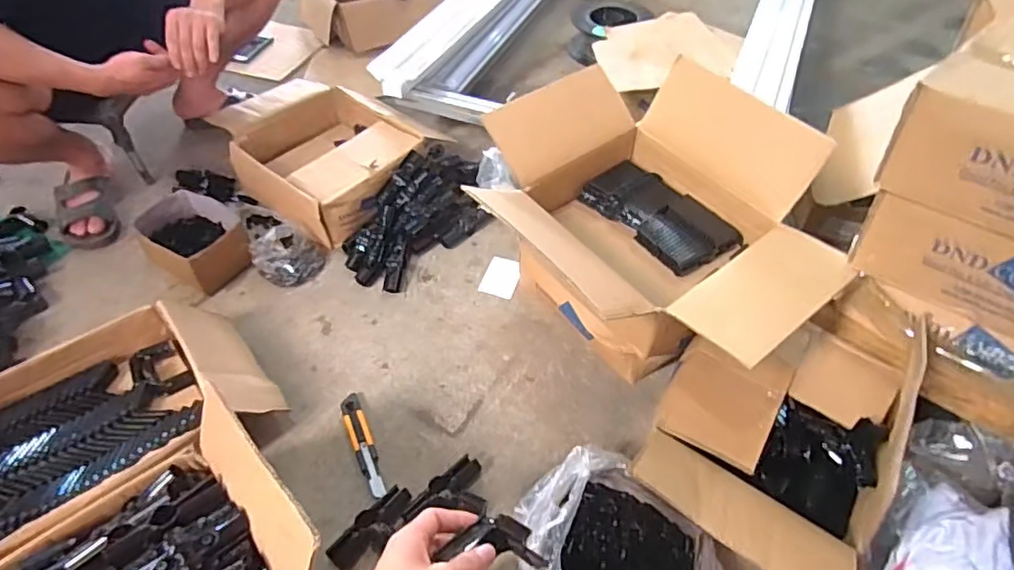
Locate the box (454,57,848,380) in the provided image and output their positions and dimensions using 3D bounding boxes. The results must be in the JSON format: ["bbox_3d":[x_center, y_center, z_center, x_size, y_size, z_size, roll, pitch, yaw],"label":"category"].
[{"bbox_3d":[0.224,-0.062,0.984,0.453,0.376,0.524,-32,56,-25],"label":"box"}]

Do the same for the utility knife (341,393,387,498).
[{"bbox_3d":[-0.232,0.252,0.956,0.036,0.011,0.191,-19,52,-16],"label":"utility knife"}]

